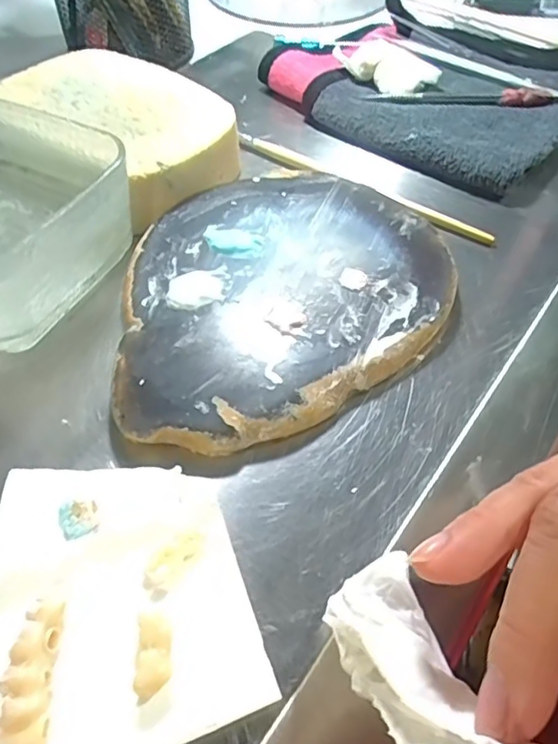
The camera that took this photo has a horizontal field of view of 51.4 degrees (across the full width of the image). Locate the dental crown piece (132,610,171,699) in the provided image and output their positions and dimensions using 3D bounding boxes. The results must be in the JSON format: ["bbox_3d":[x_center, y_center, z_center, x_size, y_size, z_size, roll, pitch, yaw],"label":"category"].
[{"bbox_3d":[-0.033,0.074,0.153,0.009,0.008,0.020,-3,55,-3],"label":"dental crown piece"}]

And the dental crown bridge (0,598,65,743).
[{"bbox_3d":[-0.064,0.078,0.149,0.012,0.008,0.038,-4,55,-4],"label":"dental crown bridge"}]

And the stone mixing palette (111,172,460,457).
[{"bbox_3d":[-0.004,-0.036,0.238,0.147,0.011,0.123,-26,57,-19],"label":"stone mixing palette"}]

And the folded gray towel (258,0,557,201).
[{"bbox_3d":[0.094,-0.175,0.342,0.164,0.022,0.152,35,61,21],"label":"folded gray towel"}]

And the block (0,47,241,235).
[{"bbox_3d":[-0.080,-0.121,0.294,0.081,0.035,0.125,-37,61,-26],"label":"block"}]

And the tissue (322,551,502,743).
[{"bbox_3d":[0.036,0.075,0.132,0.027,0.013,0.088,-16,24,-12],"label":"tissue"}]

